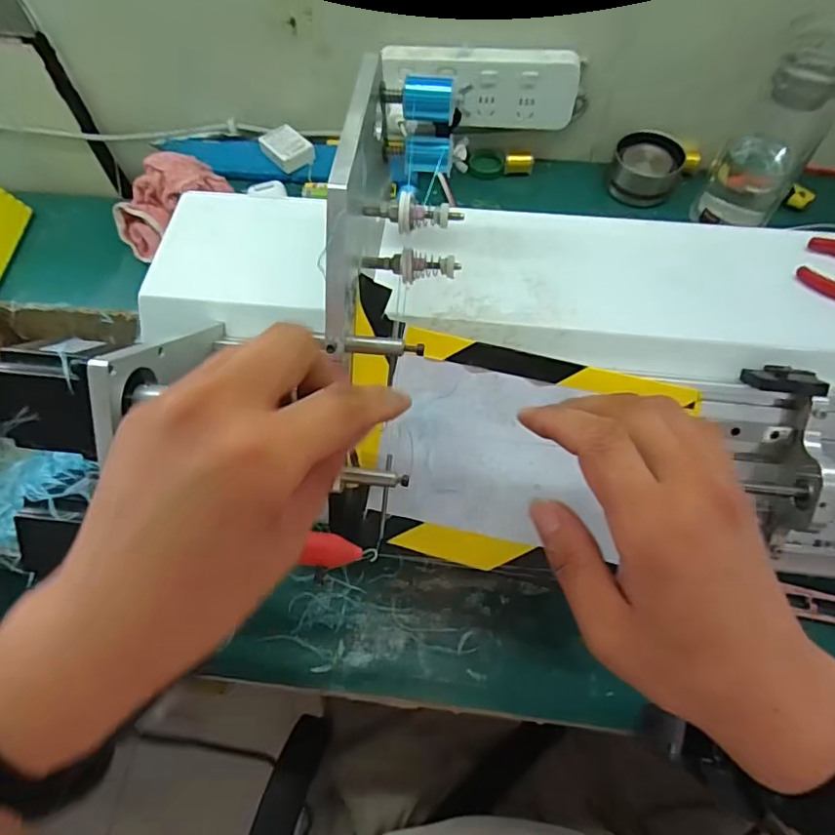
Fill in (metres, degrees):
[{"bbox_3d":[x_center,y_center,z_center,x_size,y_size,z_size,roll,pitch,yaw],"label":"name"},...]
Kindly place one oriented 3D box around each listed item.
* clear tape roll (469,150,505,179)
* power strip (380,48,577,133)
[{"bbox_3d":[0.081,-0.295,0.641,0.041,0.007,0.043,0,63,1],"label":"clear tape roll"},{"bbox_3d":[0.065,-0.344,0.575,0.195,0.071,0.033,2,63,2],"label":"power strip"}]

